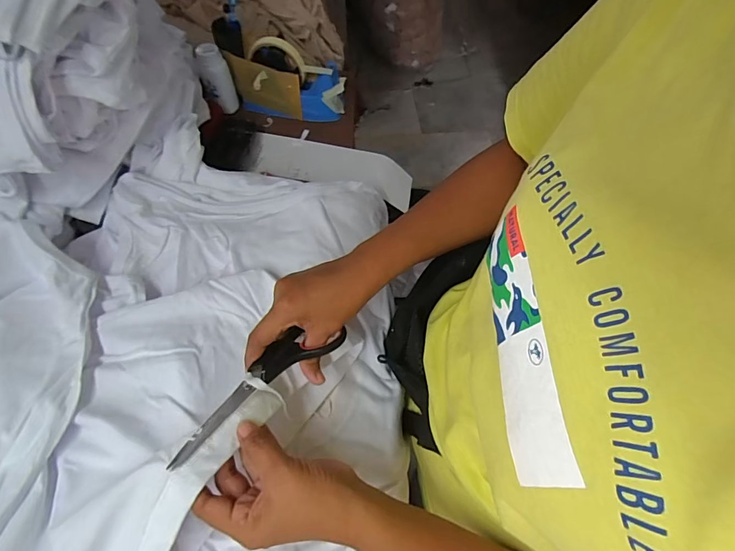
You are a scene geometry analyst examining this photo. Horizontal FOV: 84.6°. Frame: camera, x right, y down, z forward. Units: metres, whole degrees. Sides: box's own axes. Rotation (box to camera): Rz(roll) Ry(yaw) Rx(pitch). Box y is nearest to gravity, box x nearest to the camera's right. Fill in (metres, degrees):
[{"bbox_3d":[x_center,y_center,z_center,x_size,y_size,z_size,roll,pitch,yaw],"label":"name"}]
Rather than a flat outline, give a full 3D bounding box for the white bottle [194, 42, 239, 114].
[{"bbox_3d":[-0.233,-0.306,0.627,0.044,0.097,0.041,-18,63,-9],"label":"white bottle"}]

